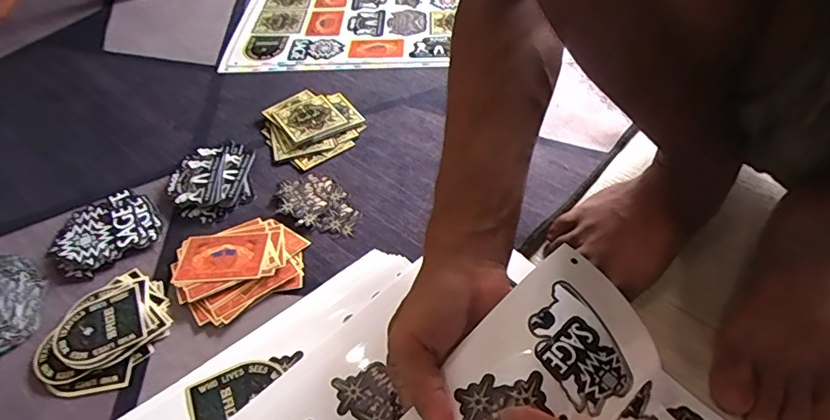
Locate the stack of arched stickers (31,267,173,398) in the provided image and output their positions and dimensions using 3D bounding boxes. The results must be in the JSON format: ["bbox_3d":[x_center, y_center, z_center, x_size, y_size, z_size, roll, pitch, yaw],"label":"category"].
[{"bbox_3d":[-0.255,0.098,0.415,0.085,0.008,0.107,16,51,16],"label":"stack of arched stickers"}]

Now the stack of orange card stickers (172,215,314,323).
[{"bbox_3d":[-0.159,0.047,0.456,0.113,0.010,0.093,-27,53,-20],"label":"stack of orange card stickers"}]

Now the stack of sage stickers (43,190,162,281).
[{"bbox_3d":[-0.305,0.019,0.487,0.087,0.009,0.099,36,59,29],"label":"stack of sage stickers"}]

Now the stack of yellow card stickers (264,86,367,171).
[{"bbox_3d":[-0.123,-0.104,0.592,0.110,0.011,0.115,-31,54,-23],"label":"stack of yellow card stickers"}]

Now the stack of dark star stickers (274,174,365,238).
[{"bbox_3d":[-0.098,-0.006,0.506,0.062,0.008,0.095,-29,53,-22],"label":"stack of dark star stickers"}]

